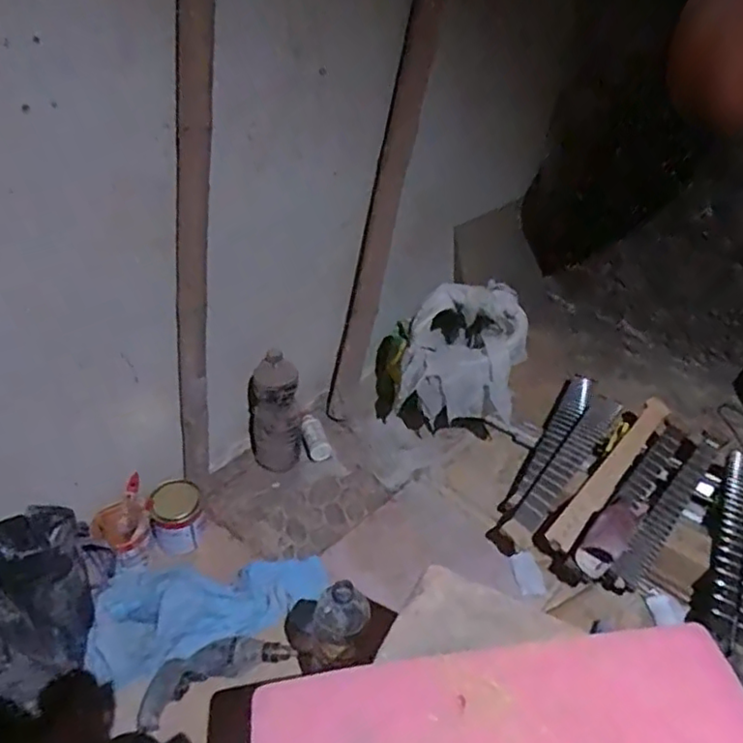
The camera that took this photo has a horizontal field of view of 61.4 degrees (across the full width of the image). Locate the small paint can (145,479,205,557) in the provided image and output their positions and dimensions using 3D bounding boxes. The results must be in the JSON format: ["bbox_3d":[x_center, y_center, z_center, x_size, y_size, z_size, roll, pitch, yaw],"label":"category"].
[{"bbox_3d":[-0.389,0.293,1.262,0.100,0.110,0.107,-11,40,-15],"label":"small paint can"}]

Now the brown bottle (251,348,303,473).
[{"bbox_3d":[-0.214,0.100,1.389,0.111,0.293,0.086,-1,39,-5],"label":"brown bottle"}]

